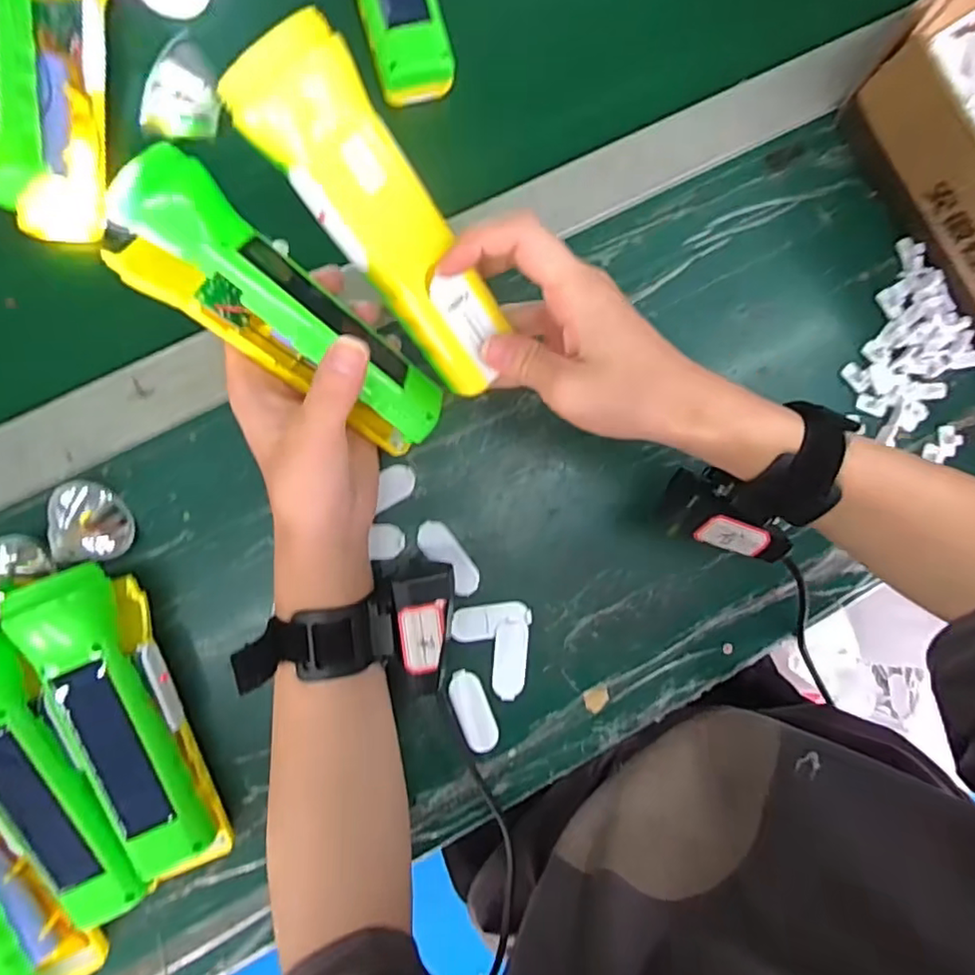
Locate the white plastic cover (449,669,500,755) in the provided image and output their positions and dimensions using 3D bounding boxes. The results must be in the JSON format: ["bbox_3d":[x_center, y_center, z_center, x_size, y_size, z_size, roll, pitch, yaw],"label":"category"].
[{"bbox_3d":[-0.008,0.137,0.380,0.022,0.004,0.051,-23,92,-7],"label":"white plastic cover"}]

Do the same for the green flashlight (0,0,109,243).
[{"bbox_3d":[-0.239,-0.233,0.344,0.068,0.051,0.178,-7,90,-7],"label":"green flashlight"}]

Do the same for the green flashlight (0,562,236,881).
[{"bbox_3d":[-0.191,0.125,0.330,0.052,0.048,0.169,-18,91,-7],"label":"green flashlight"}]

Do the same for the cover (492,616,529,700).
[{"bbox_3d":[0.014,0.105,0.382,0.021,0.005,0.050,3,89,-7],"label":"cover"}]

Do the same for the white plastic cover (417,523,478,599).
[{"bbox_3d":[-0.023,0.043,0.379,0.019,0.009,0.050,-39,93,-6],"label":"white plastic cover"}]

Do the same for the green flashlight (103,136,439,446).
[{"bbox_3d":[-0.092,-0.079,0.295,0.158,0.056,0.049,37,83,-26],"label":"green flashlight"}]

